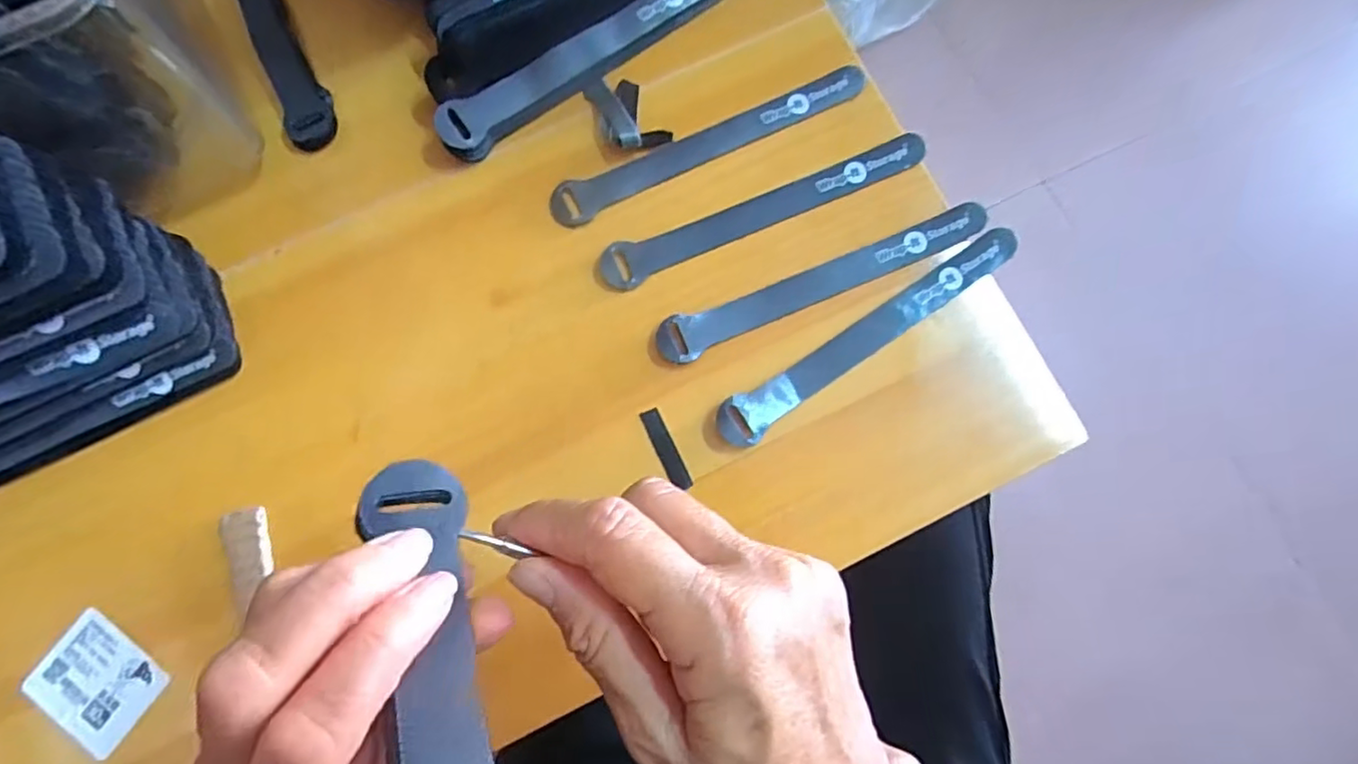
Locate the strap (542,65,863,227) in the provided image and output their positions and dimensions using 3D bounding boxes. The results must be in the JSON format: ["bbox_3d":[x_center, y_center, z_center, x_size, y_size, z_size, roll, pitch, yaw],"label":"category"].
[{"bbox_3d":[0.017,-0.142,0.367,0.197,0.005,0.024,-26,82,-5],"label":"strap"}]

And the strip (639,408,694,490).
[{"bbox_3d":[-0.007,0.036,0.334,0.011,0.004,0.046,-25,82,-5],"label":"strip"}]

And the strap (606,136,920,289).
[{"bbox_3d":[0.049,-0.099,0.358,0.195,0.008,0.024,-24,81,-4],"label":"strap"}]

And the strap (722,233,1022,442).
[{"bbox_3d":[0.105,-0.025,0.342,0.194,0.011,0.024,-32,82,-6],"label":"strap"}]

